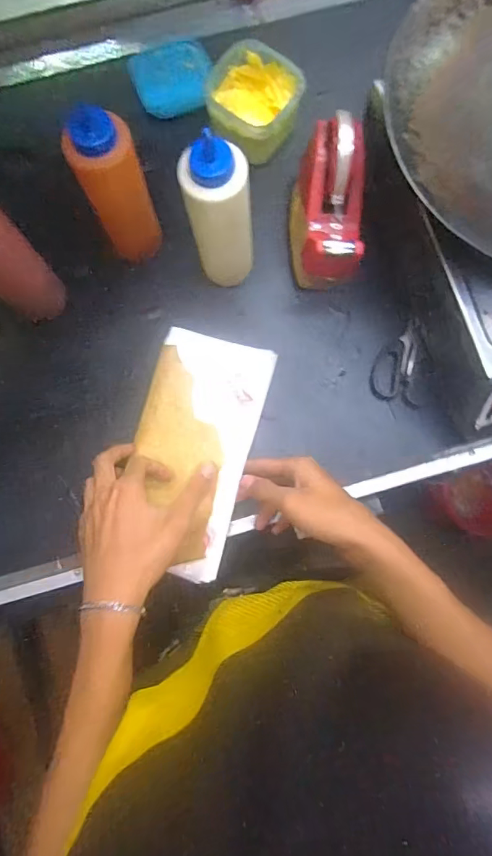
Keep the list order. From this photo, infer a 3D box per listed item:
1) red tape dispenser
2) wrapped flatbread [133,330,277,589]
[{"bbox_3d":[0.093,-0.244,0.534,0.077,0.125,0.151,3,81,-1],"label":"red tape dispenser"},{"bbox_3d":[-0.060,0.020,0.522,0.125,0.033,0.258,15,81,1],"label":"wrapped flatbread"}]

